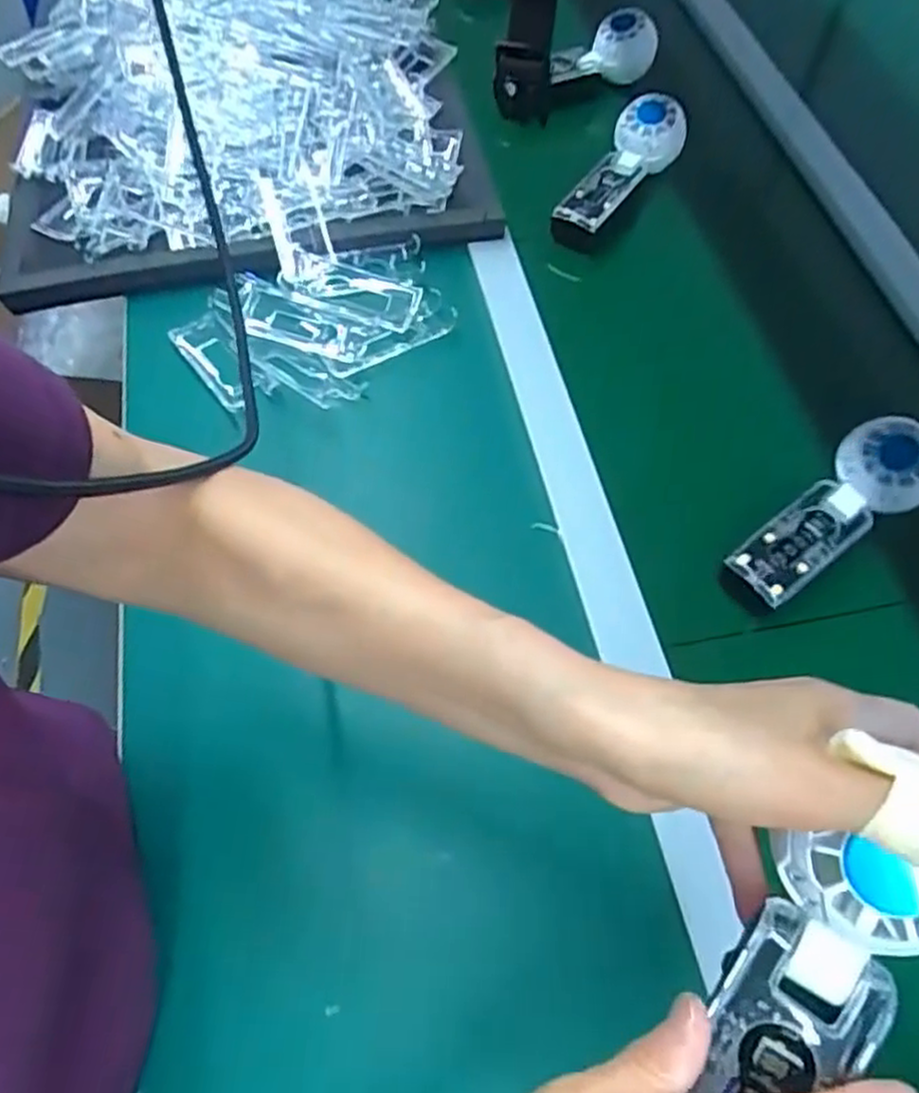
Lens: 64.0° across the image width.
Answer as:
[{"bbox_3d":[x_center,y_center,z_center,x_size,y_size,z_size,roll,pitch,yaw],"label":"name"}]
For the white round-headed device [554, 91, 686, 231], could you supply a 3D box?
[{"bbox_3d":[0.138,-0.332,0.655,0.064,0.047,0.149,36,81,19],"label":"white round-headed device"}]

